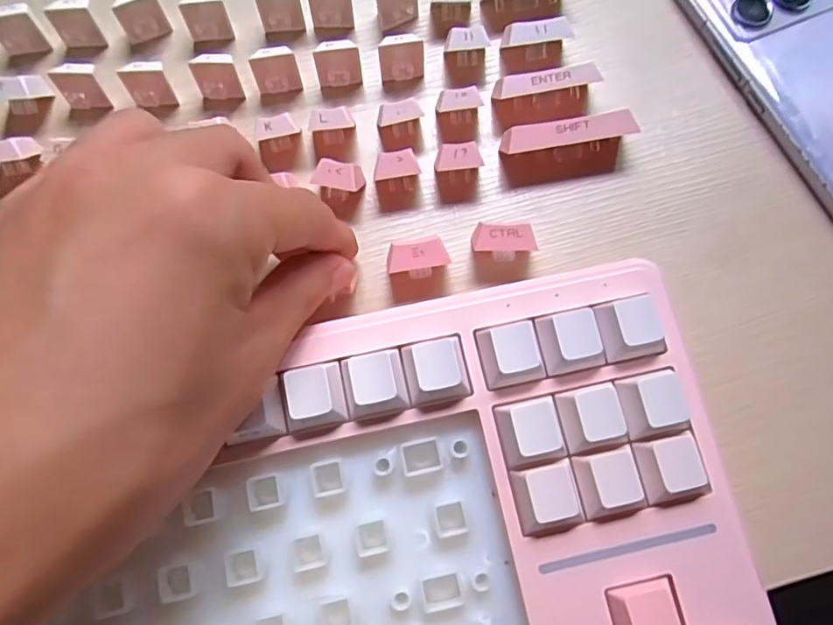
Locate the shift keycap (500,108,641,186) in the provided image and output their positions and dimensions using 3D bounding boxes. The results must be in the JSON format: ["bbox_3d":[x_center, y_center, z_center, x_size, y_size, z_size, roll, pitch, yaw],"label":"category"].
[{"bbox_3d":[0.058,-0.064,0.217,0.048,0.017,0.014,-9,72,-3],"label":"shift keycap"}]

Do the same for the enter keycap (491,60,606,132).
[{"bbox_3d":[0.052,-0.087,0.225,0.041,0.015,0.012,-7,72,-3],"label":"enter keycap"}]

